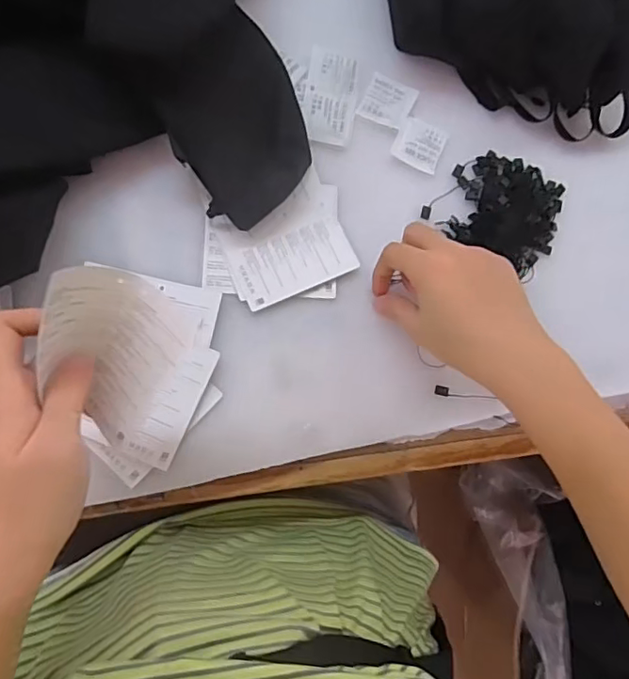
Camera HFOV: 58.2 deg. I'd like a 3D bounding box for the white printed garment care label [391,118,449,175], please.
[{"bbox_3d":[0.083,-0.154,0.446,0.038,0.004,0.037,22,82,-5],"label":"white printed garment care label"}]

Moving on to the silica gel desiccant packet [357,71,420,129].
[{"bbox_3d":[0.059,-0.188,0.445,0.039,0.004,0.039,24,81,-5],"label":"silica gel desiccant packet"}]

